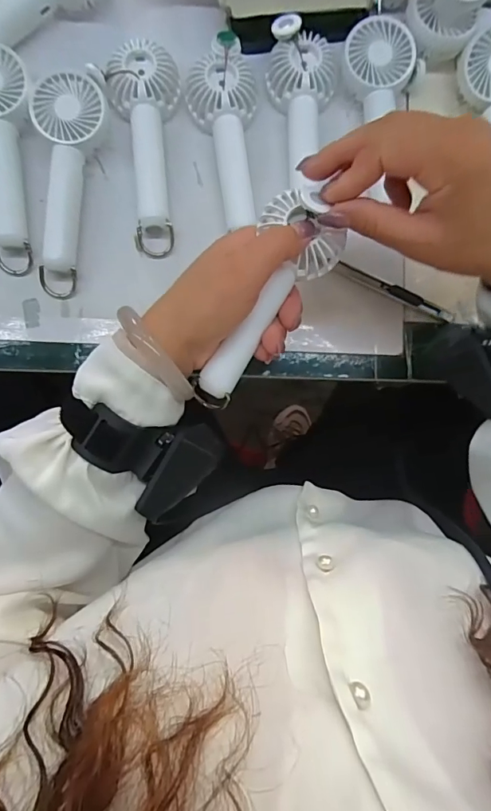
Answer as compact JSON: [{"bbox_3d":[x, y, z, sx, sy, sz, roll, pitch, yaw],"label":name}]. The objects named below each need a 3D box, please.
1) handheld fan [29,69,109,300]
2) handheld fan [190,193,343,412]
[{"bbox_3d":[-0.139,-0.171,0.353,0.053,0.033,0.163,3,87,-3],"label":"handheld fan"},{"bbox_3d":[0.008,-0.061,0.290,0.050,0.031,0.139,32,102,-1],"label":"handheld fan"}]

